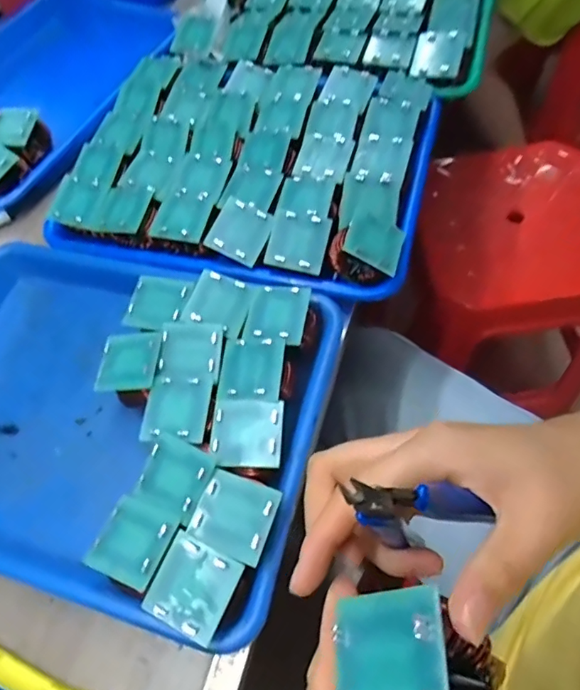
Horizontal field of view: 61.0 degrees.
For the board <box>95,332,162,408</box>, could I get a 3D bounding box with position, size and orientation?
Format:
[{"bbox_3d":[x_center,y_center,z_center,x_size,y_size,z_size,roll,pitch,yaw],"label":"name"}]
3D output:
[{"bbox_3d":[-0.115,0.017,0.363,0.047,0.022,0.051,-5,70,18],"label":"board"}]

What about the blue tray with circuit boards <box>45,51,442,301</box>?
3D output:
[{"bbox_3d":[-0.035,-0.176,0.453,0.312,0.057,0.246,12,65,13],"label":"blue tray with circuit boards"}]

